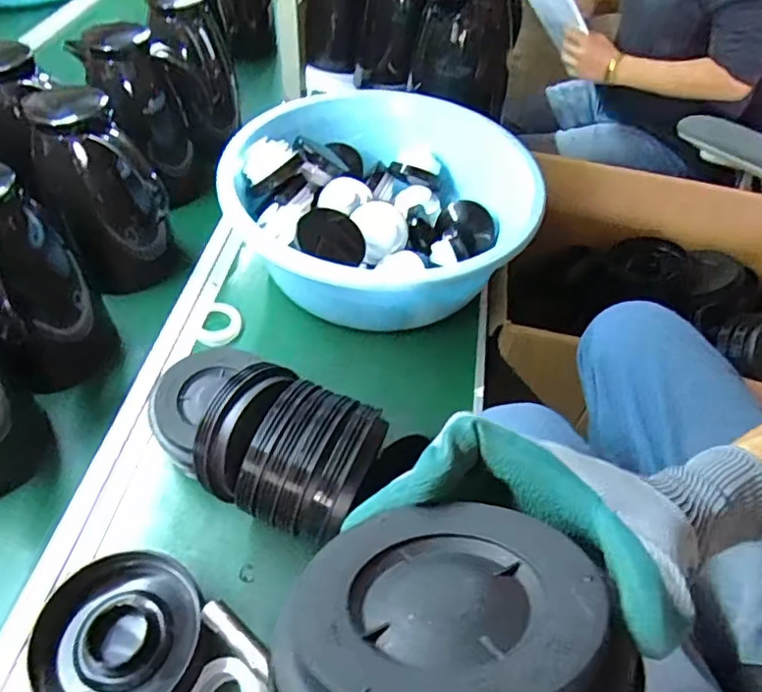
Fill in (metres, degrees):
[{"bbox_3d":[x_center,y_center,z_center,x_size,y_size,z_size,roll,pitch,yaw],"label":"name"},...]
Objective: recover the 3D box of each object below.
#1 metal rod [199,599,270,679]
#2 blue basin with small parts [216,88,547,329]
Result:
[{"bbox_3d":[-0.104,0.211,0.418,0.067,0.010,0.015,32,56,22],"label":"metal rod"},{"bbox_3d":[0.000,-0.172,0.720,0.370,0.119,0.369,9,50,4],"label":"blue basin with small parts"}]

